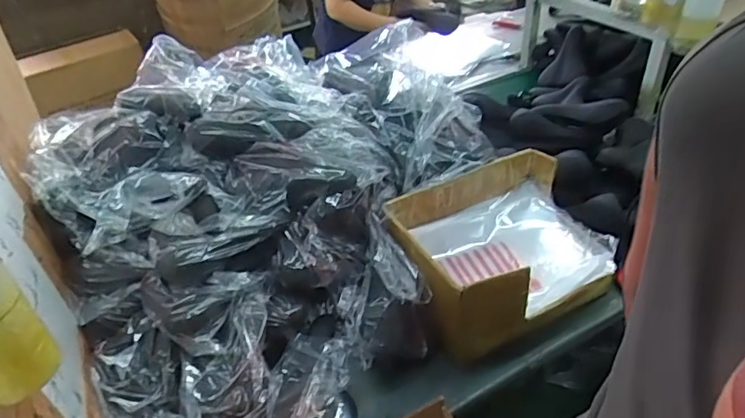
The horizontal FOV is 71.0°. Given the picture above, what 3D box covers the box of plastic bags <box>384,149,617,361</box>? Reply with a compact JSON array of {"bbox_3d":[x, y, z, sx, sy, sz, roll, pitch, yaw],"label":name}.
[{"bbox_3d":[0.289,0.085,1.139,0.453,0.200,0.327,-21,41,-18],"label":"box of plastic bags"}]

